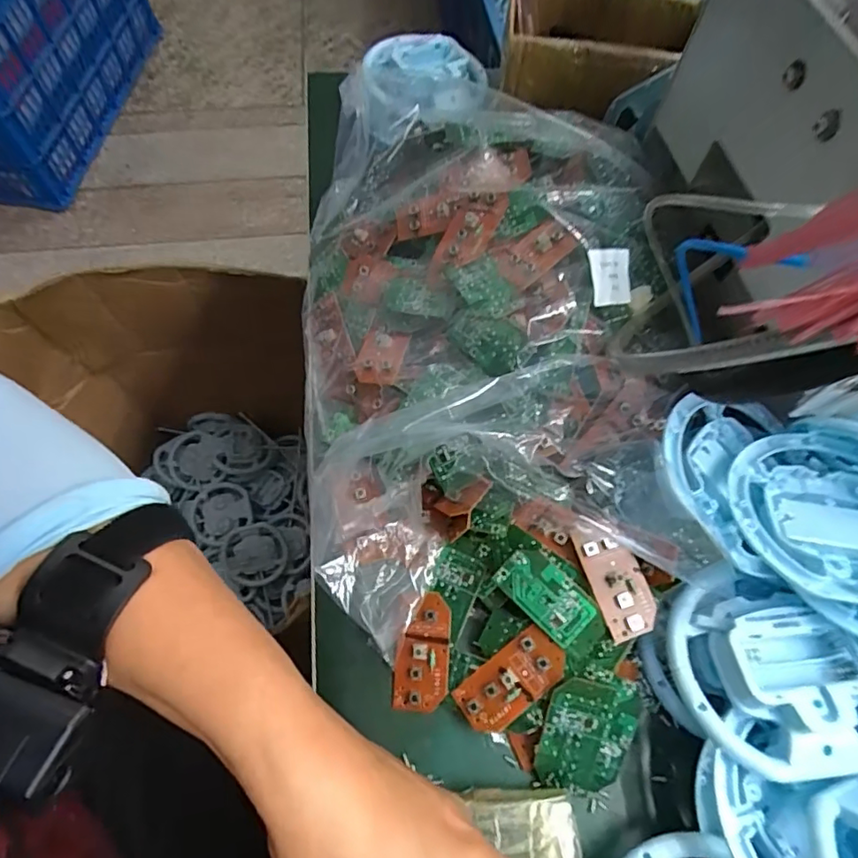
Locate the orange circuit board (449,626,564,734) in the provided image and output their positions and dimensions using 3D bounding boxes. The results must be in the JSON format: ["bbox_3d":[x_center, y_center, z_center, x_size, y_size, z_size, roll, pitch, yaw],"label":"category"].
[{"bbox_3d":[0.043,0.131,0.291,0.058,0.006,0.028,-37,71,-3],"label":"orange circuit board"}]

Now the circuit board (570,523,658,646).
[{"bbox_3d":[0.100,0.078,0.297,0.028,0.008,0.061,-16,66,-9],"label":"circuit board"}]

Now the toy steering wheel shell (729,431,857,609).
[{"bbox_3d":[0.209,0.043,0.281,0.100,0.029,0.095,1,65,-2],"label":"toy steering wheel shell"}]

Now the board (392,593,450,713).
[{"bbox_3d":[-0.004,0.122,0.305,0.029,0.012,0.058,3,65,-1],"label":"board"}]

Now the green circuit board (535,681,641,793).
[{"bbox_3d":[0.081,0.156,0.282,0.046,0.009,0.056,14,95,-10],"label":"green circuit board"}]

